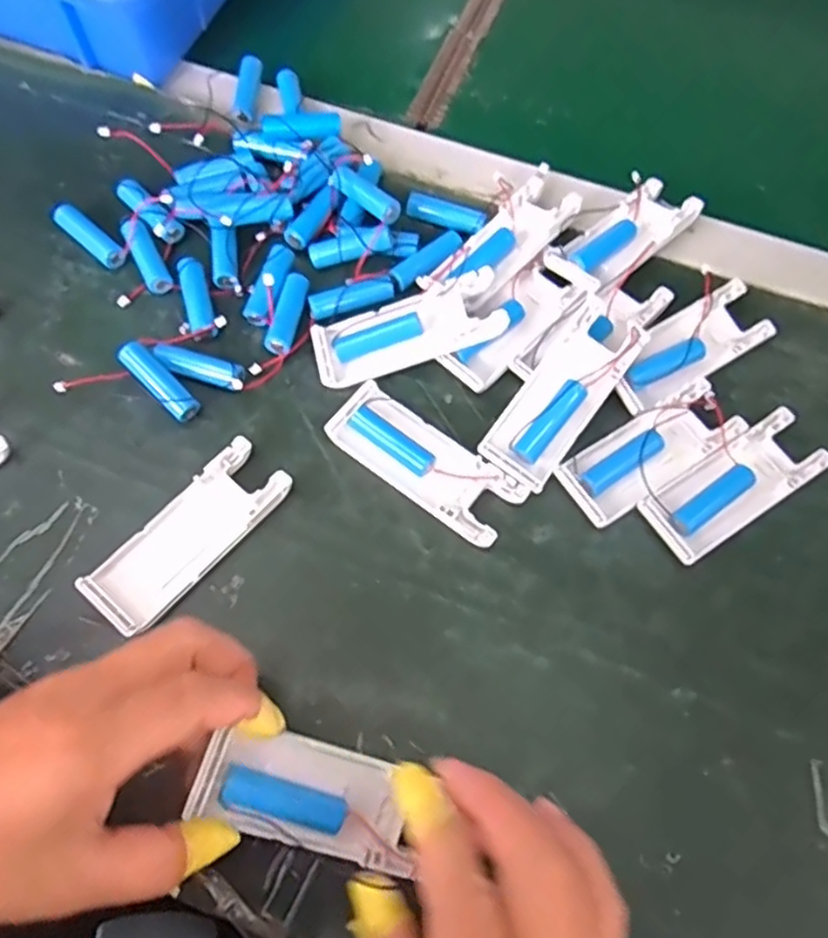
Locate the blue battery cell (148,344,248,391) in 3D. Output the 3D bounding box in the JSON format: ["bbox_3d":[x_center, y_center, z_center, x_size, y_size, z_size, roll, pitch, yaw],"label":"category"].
[{"bbox_3d":[-0.115,-0.054,0.377,0.053,0.018,0.017,19,68,8],"label":"blue battery cell"}]

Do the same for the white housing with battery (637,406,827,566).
[{"bbox_3d":[0.169,0.007,0.361,0.103,0.012,0.040,-31,70,-13],"label":"white housing with battery"}]

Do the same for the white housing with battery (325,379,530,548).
[{"bbox_3d":[0.006,-0.004,0.361,0.104,0.014,0.041,36,71,14],"label":"white housing with battery"}]

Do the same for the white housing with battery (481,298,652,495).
[{"bbox_3d":[0.080,-0.040,0.369,0.040,0.018,0.107,35,83,14],"label":"white housing with battery"}]

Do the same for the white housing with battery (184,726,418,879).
[{"bbox_3d":[-0.040,0.132,0.280,0.095,0.014,0.039,27,66,-18],"label":"white housing with battery"}]

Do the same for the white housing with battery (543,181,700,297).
[{"bbox_3d":[0.127,-0.141,0.413,0.101,0.018,0.041,-40,72,-16],"label":"white housing with battery"}]

